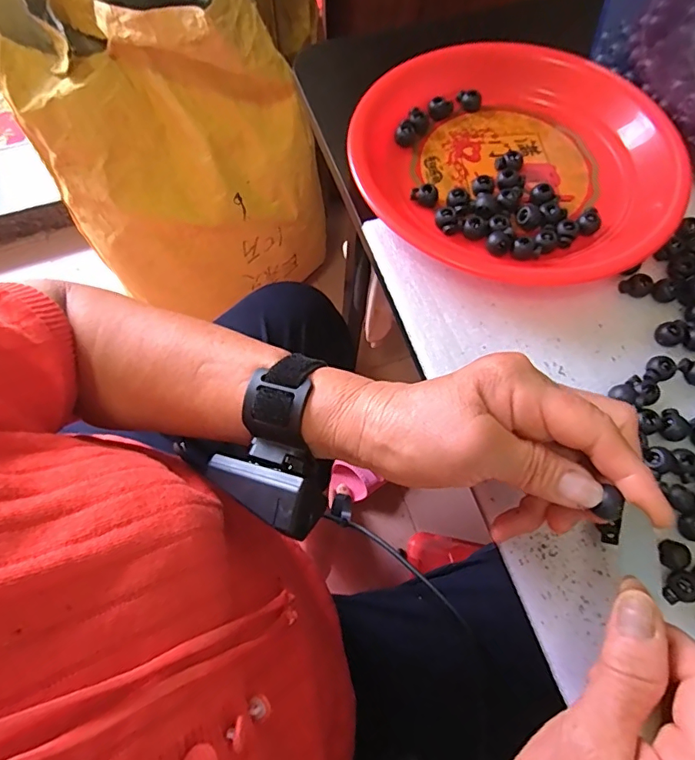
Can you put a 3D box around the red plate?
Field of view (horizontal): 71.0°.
[{"bbox_3d":[0.124,-0.170,0.350,0.217,0.030,0.210,1,70,-2],"label":"red plate"}]

